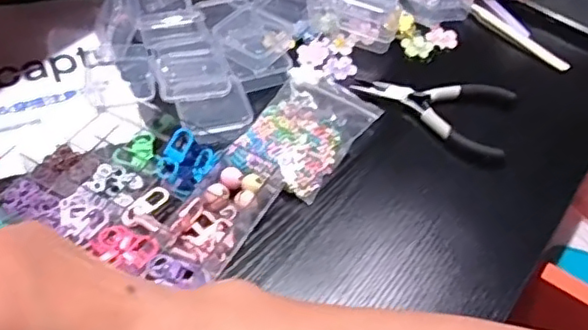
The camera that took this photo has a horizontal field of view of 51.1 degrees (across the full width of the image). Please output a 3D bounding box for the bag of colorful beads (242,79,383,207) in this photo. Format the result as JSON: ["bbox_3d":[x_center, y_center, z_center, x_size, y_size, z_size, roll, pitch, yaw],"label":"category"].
[{"bbox_3d":[0.009,-0.026,0.406,0.065,0.013,0.100,28,53,17],"label":"bag of colorful beads"}]

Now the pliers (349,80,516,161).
[{"bbox_3d":[0.095,-0.038,0.428,0.106,0.012,0.062,15,50,7],"label":"pliers"}]

